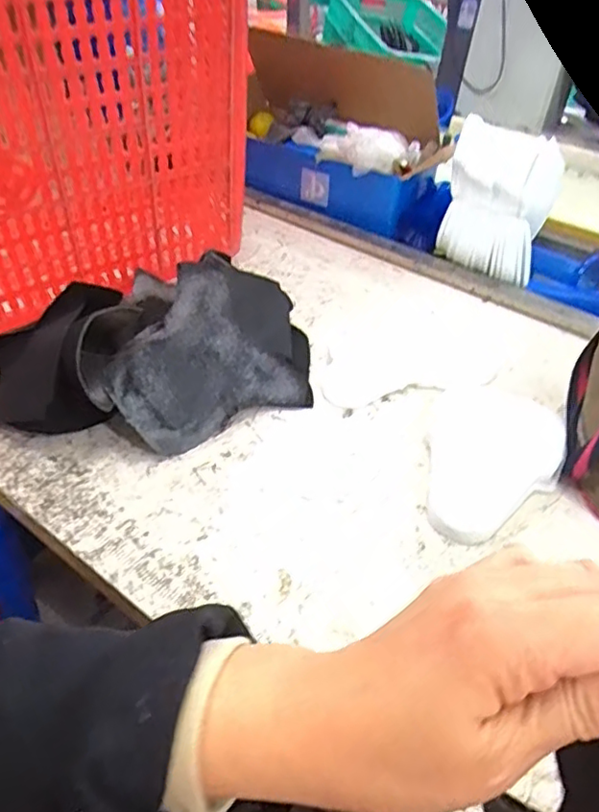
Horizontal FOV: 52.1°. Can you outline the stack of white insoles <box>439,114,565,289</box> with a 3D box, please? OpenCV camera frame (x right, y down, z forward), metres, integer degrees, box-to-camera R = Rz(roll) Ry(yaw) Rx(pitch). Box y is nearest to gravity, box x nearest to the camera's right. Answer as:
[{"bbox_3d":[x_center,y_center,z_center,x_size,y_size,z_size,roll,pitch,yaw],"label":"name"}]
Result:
[{"bbox_3d":[0.243,-0.249,0.764,0.127,0.155,0.108,17,45,16],"label":"stack of white insoles"}]

